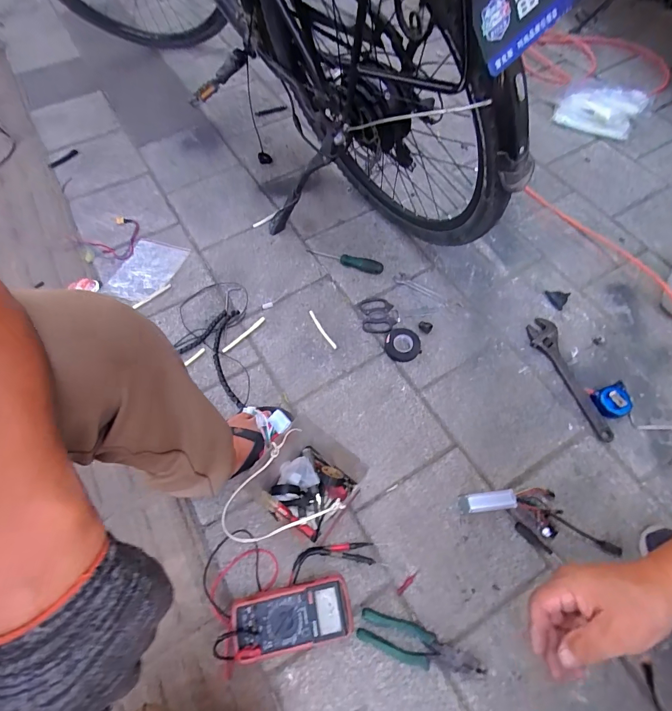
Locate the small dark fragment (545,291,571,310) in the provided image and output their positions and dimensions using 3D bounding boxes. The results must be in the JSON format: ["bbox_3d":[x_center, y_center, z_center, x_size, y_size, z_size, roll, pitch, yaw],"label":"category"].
[{"bbox_3d":[0.539,-0.132,0.906,0.057,0.004,0.054,5,63,4],"label":"small dark fragment"}]

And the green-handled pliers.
[{"bbox_3d":[0.134,0.470,0.604,0.197,0.012,0.052,17,65,10],"label":"green-handled pliers"}]

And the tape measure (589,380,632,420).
[{"bbox_3d":[0.581,0.096,0.789,0.069,0.034,0.070,-1,63,1],"label":"tape measure"}]

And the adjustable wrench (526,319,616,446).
[{"bbox_3d":[0.514,0.045,0.821,0.070,0.018,0.289,-18,64,-8],"label":"adjustable wrench"}]

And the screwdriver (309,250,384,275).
[{"bbox_3d":[0.022,-0.242,0.957,0.198,0.027,0.032,18,65,10],"label":"screwdriver"}]

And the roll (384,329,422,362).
[{"bbox_3d":[0.150,-0.024,0.849,0.078,0.019,0.079,-1,63,1],"label":"roll"}]

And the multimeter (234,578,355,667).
[{"bbox_3d":[-0.071,0.429,0.616,0.187,0.047,0.089,-9,63,-3],"label":"multimeter"}]

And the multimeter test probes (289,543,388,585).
[{"bbox_3d":[0.000,0.362,0.669,0.165,0.014,0.048,-10,63,-4],"label":"multimeter test probes"}]

